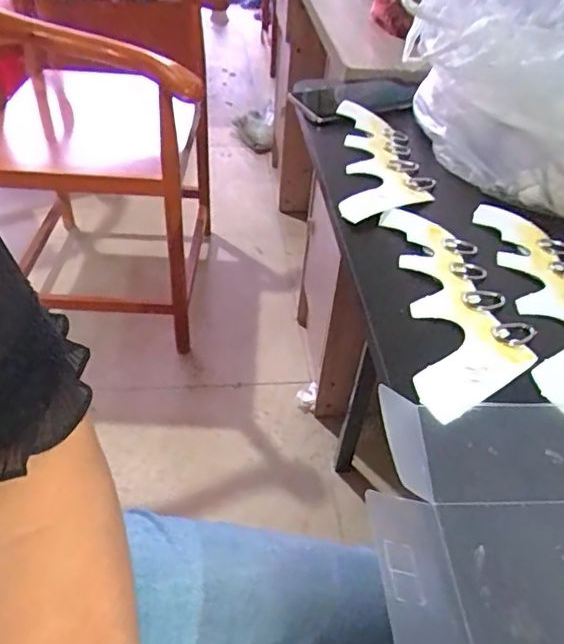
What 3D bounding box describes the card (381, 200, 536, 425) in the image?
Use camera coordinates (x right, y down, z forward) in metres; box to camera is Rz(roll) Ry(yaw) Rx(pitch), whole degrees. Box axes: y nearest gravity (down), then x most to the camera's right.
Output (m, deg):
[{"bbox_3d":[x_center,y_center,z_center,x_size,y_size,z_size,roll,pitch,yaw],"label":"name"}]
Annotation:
[{"bbox_3d":[0.125,-0.020,0.420,0.084,0.004,0.212,1,44,-4],"label":"card"}]

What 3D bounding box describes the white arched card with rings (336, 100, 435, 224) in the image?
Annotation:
[{"bbox_3d":[0.100,-0.167,0.573,0.082,0.009,0.226,5,43,0],"label":"white arched card with rings"}]

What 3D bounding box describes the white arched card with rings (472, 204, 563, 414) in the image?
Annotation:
[{"bbox_3d":[0.205,-0.020,0.427,0.083,0.011,0.211,1,44,-4],"label":"white arched card with rings"}]

